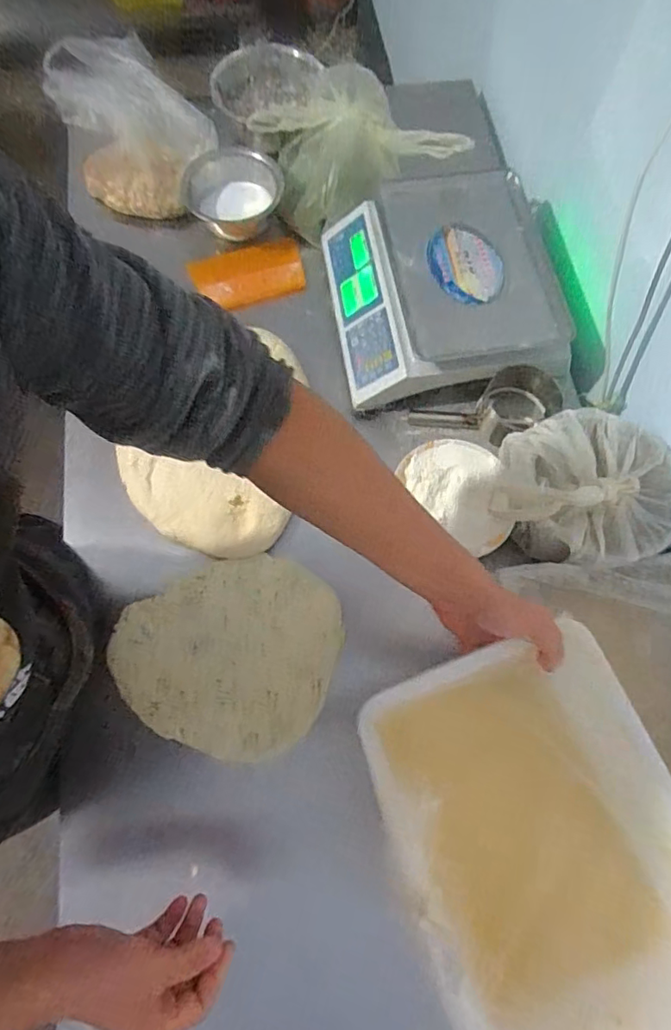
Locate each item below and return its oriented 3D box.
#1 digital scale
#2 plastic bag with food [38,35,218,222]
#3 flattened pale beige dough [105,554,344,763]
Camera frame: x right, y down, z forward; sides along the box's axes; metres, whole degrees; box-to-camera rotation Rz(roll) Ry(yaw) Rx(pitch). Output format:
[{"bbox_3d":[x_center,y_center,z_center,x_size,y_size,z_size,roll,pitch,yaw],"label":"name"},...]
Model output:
[{"bbox_3d":[0.160,-0.350,0.845,0.318,0.103,0.337,-9,71,-4],"label":"digital scale"},{"bbox_3d":[-0.360,-0.705,0.977,0.242,0.068,0.408,-25,73,-9],"label":"plastic bag with food"},{"bbox_3d":[-0.144,0.168,0.708,0.277,0.017,0.248,18,71,5],"label":"flattened pale beige dough"}]

